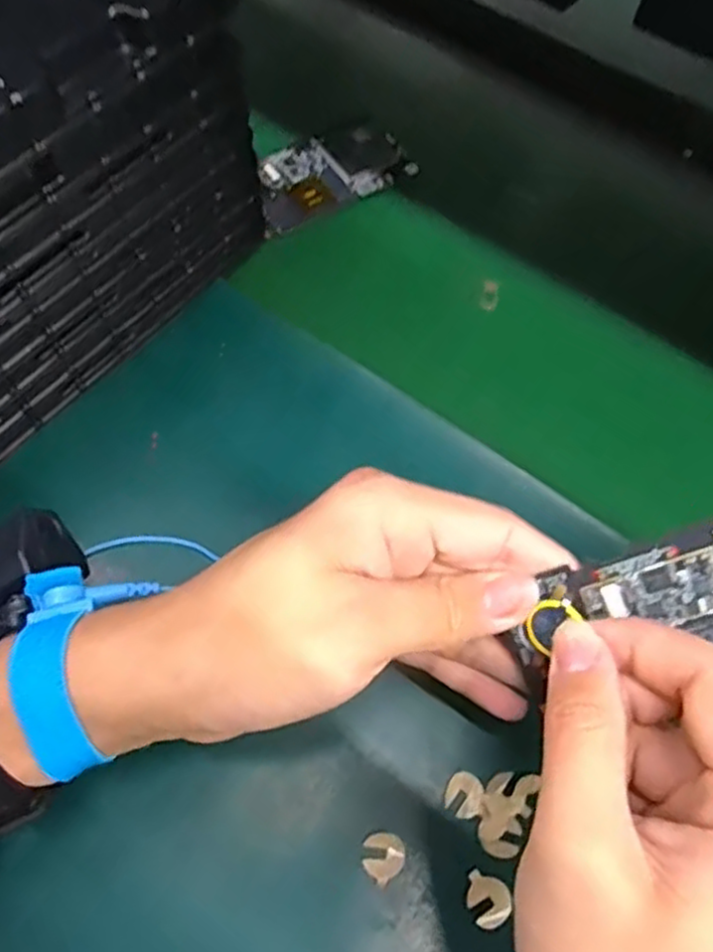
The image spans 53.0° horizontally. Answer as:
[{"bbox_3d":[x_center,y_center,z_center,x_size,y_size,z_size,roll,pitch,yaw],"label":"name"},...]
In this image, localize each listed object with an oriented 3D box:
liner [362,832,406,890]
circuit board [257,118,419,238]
[{"bbox_3d":[0.011,0.155,0.292,0.018,0.004,0.017,1,63,-3],"label":"liner"},{"bbox_3d":[-0.021,-0.201,0.473,0.112,0.005,0.064,-30,68,-17],"label":"circuit board"}]

